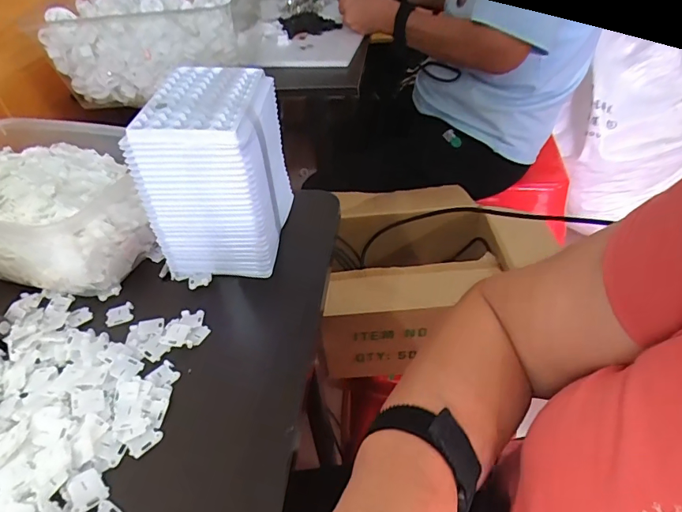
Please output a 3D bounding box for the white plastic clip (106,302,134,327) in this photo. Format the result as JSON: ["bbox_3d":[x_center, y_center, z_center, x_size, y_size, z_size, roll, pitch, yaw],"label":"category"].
[{"bbox_3d":[-0.192,0.051,0.393,0.023,0.006,0.019,-15,44,-15],"label":"white plastic clip"}]

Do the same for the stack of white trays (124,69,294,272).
[{"bbox_3d":[-0.110,-0.078,0.423,0.098,0.149,0.130,2,42,3],"label":"stack of white trays"}]

